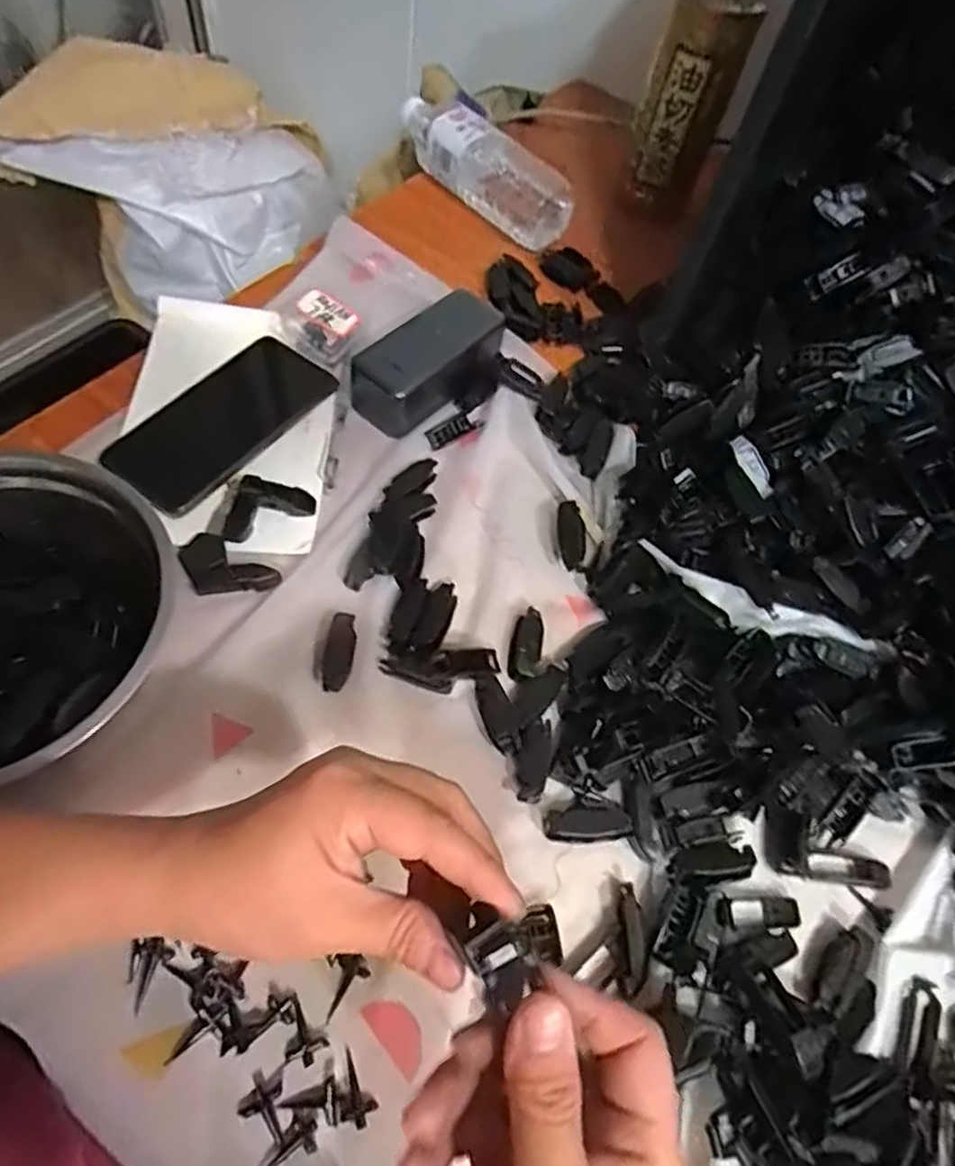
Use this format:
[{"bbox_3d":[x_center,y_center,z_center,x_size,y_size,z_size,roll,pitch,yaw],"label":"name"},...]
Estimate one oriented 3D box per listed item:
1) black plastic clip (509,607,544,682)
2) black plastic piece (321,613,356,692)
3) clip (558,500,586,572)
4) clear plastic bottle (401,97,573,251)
[{"bbox_3d":[0.033,0.041,0.455,0.020,0.014,0.049,14,60,0],"label":"black plastic clip"},{"bbox_3d":[-0.089,0.044,0.437,0.019,0.010,0.050,10,60,-2],"label":"black plastic piece"},{"bbox_3d":[0.069,-0.035,0.495,0.018,0.009,0.049,-4,89,-6],"label":"clip"},{"bbox_3d":[0.000,-0.414,0.675,0.207,0.062,0.053,41,63,13],"label":"clear plastic bottle"}]

